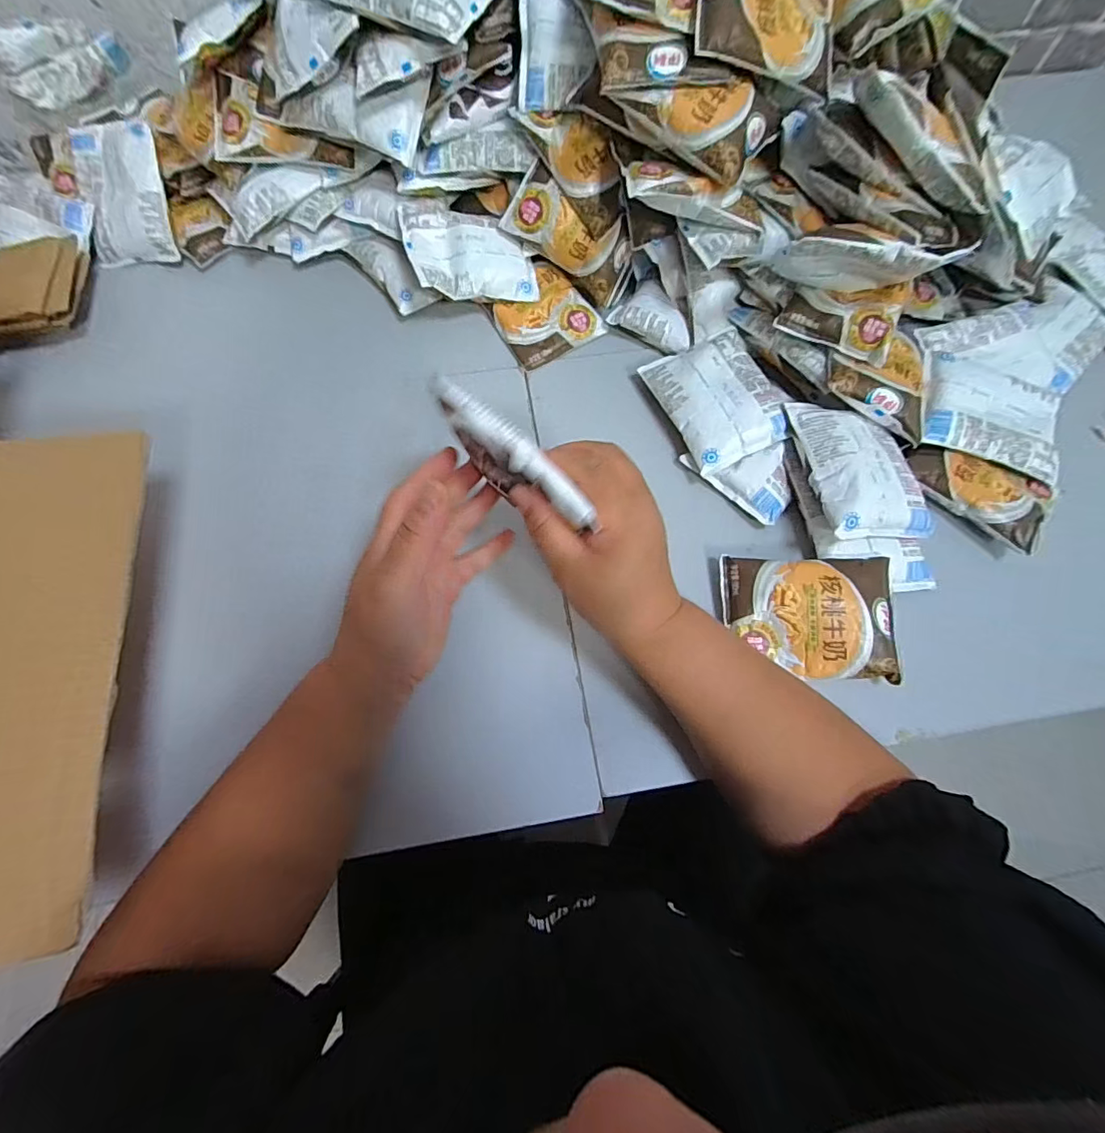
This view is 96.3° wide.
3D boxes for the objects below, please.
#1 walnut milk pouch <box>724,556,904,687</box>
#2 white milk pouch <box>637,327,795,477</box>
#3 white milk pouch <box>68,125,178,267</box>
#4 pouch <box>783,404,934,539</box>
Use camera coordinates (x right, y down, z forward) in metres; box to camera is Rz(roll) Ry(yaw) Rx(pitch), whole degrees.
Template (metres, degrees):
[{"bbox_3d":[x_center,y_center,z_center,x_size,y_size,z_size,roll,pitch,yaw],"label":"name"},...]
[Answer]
[{"bbox_3d":[0.198,0.037,0.379,0.122,0.026,0.091,3,69,0],"label":"walnut milk pouch"},{"bbox_3d":[0.151,-0.154,0.445,0.096,0.018,0.125,-24,68,3],"label":"white milk pouch"},{"bbox_3d":[-0.448,-0.388,0.516,0.091,0.018,0.127,0,104,7],"label":"white milk pouch"},{"bbox_3d":[0.251,-0.083,0.401,0.085,0.021,0.119,-7,69,-3],"label":"pouch"}]

